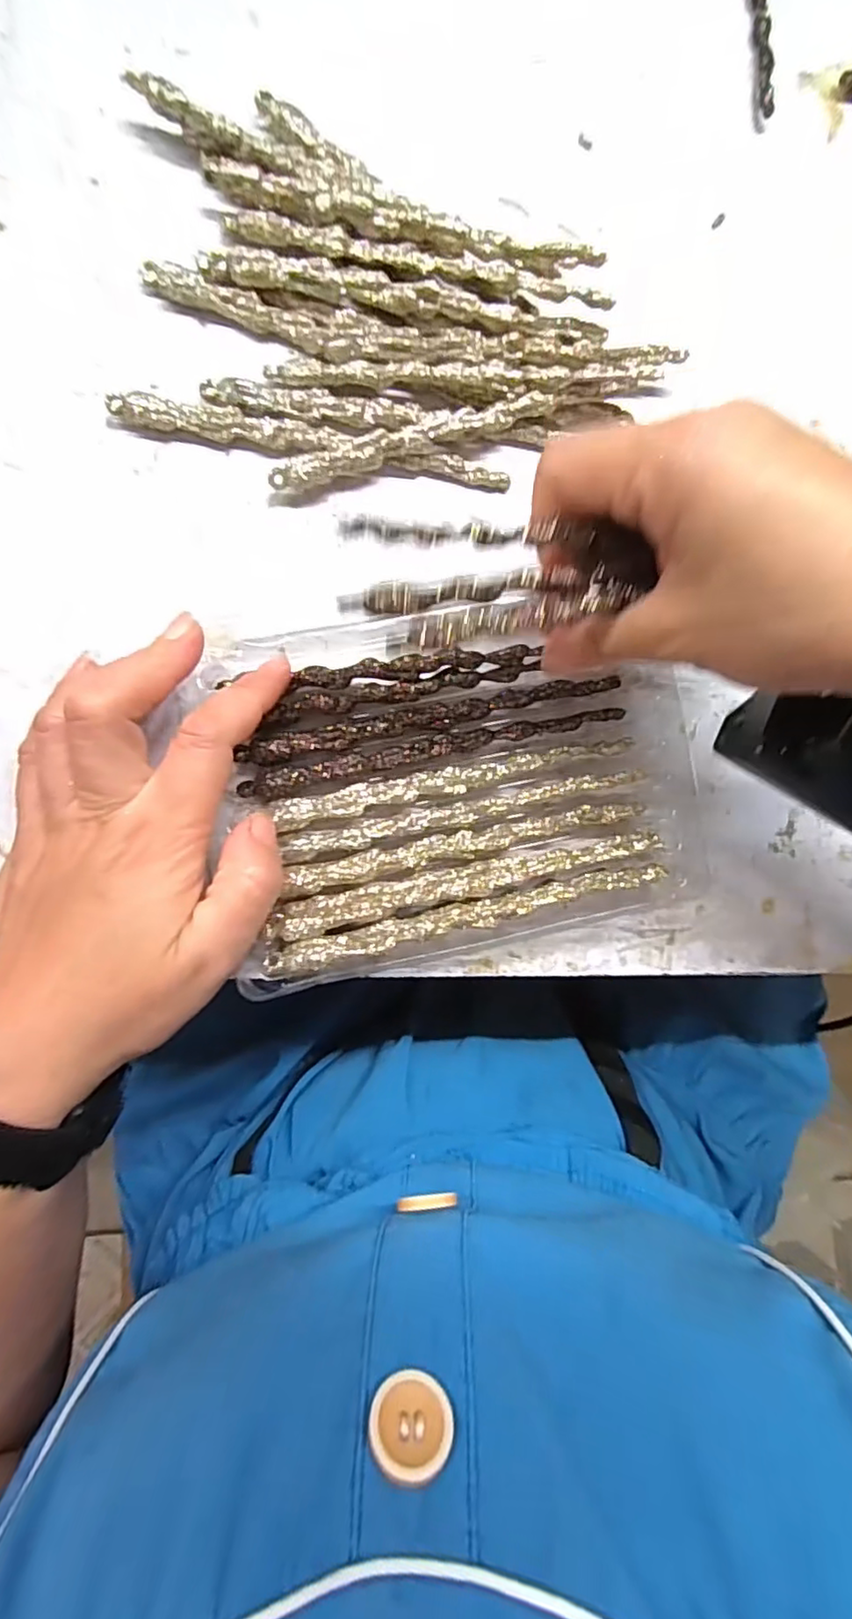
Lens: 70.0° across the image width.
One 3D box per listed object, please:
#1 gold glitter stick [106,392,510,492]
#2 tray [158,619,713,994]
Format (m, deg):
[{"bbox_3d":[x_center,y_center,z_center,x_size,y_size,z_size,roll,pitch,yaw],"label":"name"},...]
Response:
[{"bbox_3d":[-0.043,-0.146,0.242,0.154,0.011,0.011,5,87,-7],"label":"gold glitter stick"},{"bbox_3d":[0.018,-0.011,0.239,0.194,0.025,0.130,-8,89,-7],"label":"tray"}]

